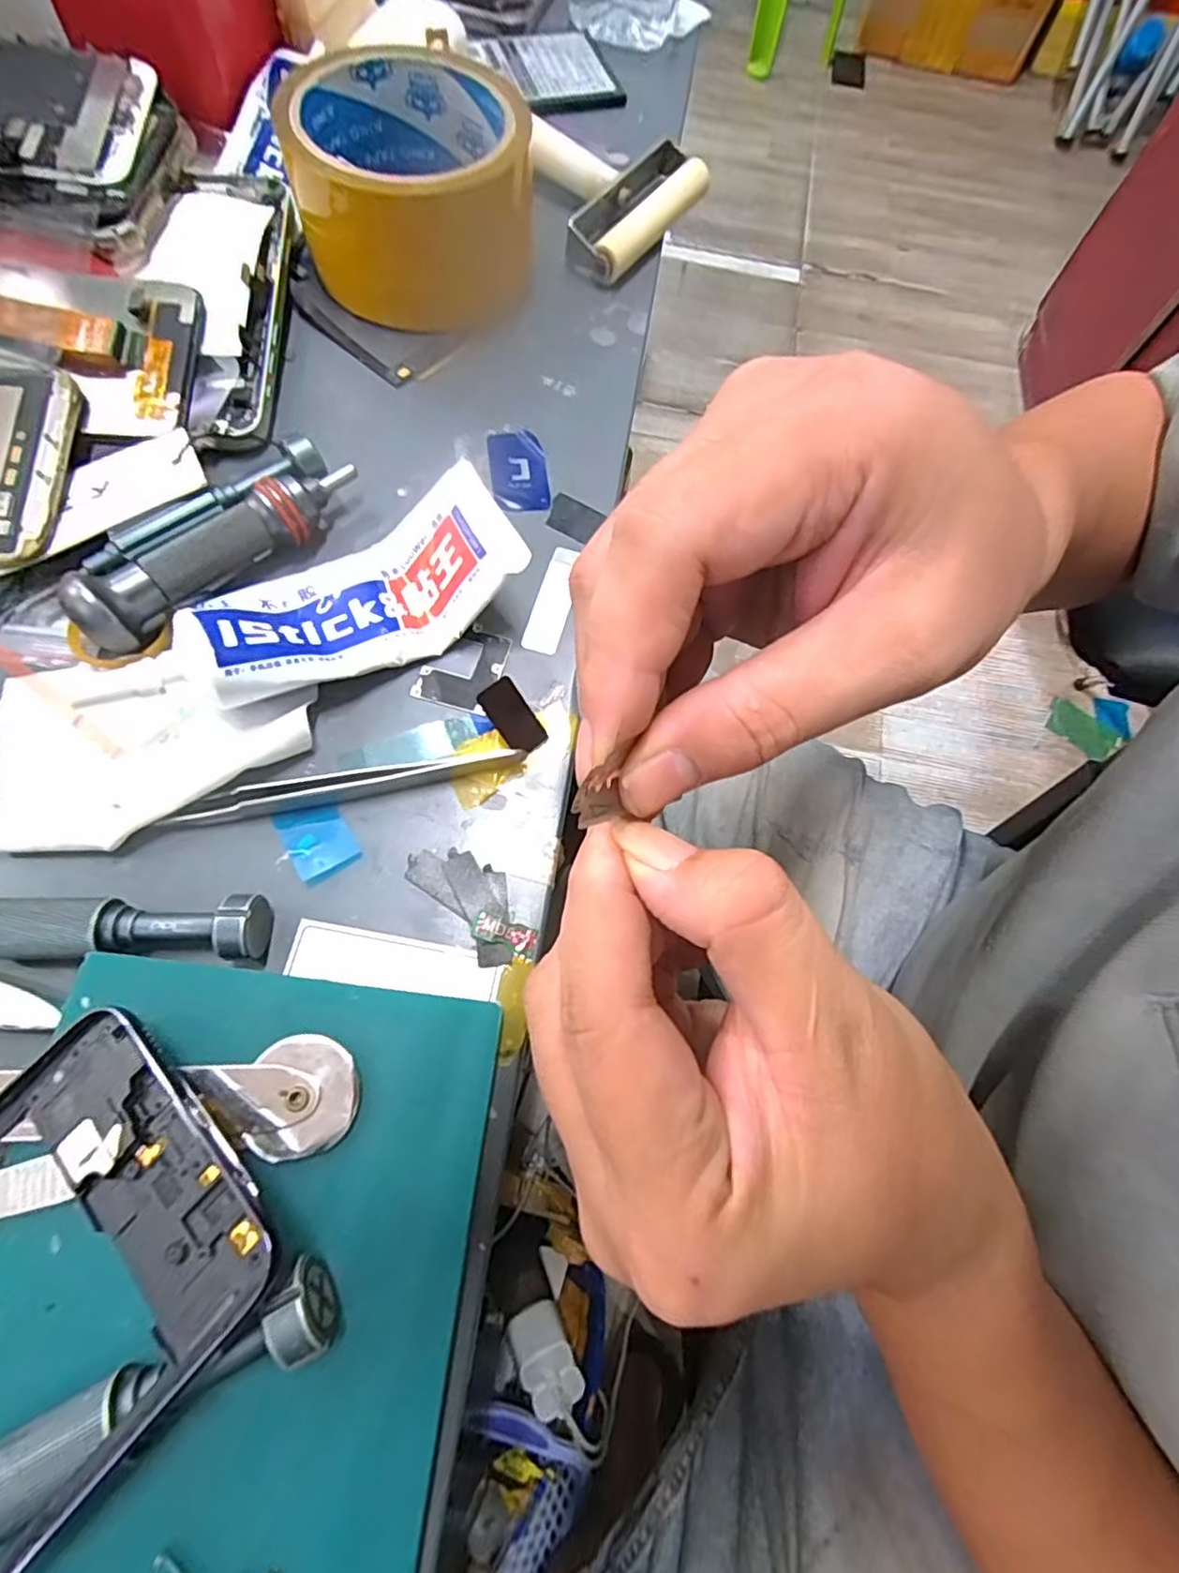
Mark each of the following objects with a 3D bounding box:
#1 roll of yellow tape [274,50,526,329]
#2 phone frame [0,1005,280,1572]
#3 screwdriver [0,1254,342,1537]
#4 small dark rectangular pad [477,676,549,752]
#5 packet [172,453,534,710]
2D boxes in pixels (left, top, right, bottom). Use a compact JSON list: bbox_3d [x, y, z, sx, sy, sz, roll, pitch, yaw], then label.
[{"bbox_3d":[-0.071,-0.244,0.266,0.090,0.058,0.090,-4,69,-6],"label":"roll of yellow tape"},{"bbox_3d":[-0.139,0.128,0.122,0.077,0.009,0.164,40,79,18],"label":"phone frame"},{"bbox_3d":[-0.102,0.130,0.125,0.104,0.016,0.016,-26,73,-13],"label":"screwdriver"},{"bbox_3d":[-0.024,-0.022,0.207,0.013,0.004,0.025,-43,109,-10],"label":"small dark rectangular pad"},{"bbox_3d":[-0.073,-0.062,0.206,0.099,0.029,0.042,-28,74,-14],"label":"packet"}]

